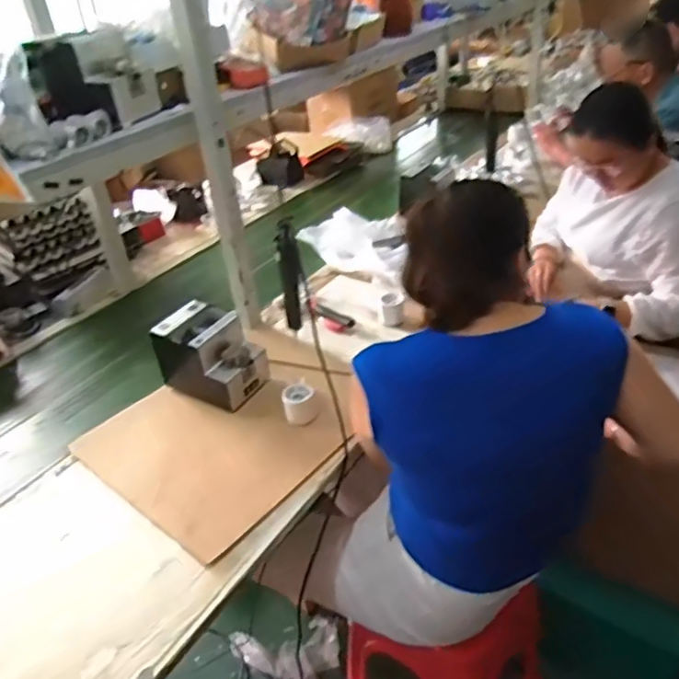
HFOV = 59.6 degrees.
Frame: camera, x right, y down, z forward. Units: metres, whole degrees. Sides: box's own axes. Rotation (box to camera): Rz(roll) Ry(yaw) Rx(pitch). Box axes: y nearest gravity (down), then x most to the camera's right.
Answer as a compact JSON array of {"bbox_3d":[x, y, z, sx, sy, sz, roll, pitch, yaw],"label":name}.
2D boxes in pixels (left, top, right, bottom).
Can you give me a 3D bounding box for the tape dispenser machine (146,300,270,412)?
[{"bbox_3d":[-0.256,0.037,1.197,0.195,0.151,0.142,15,39,26],"label":"tape dispenser machine"}]

